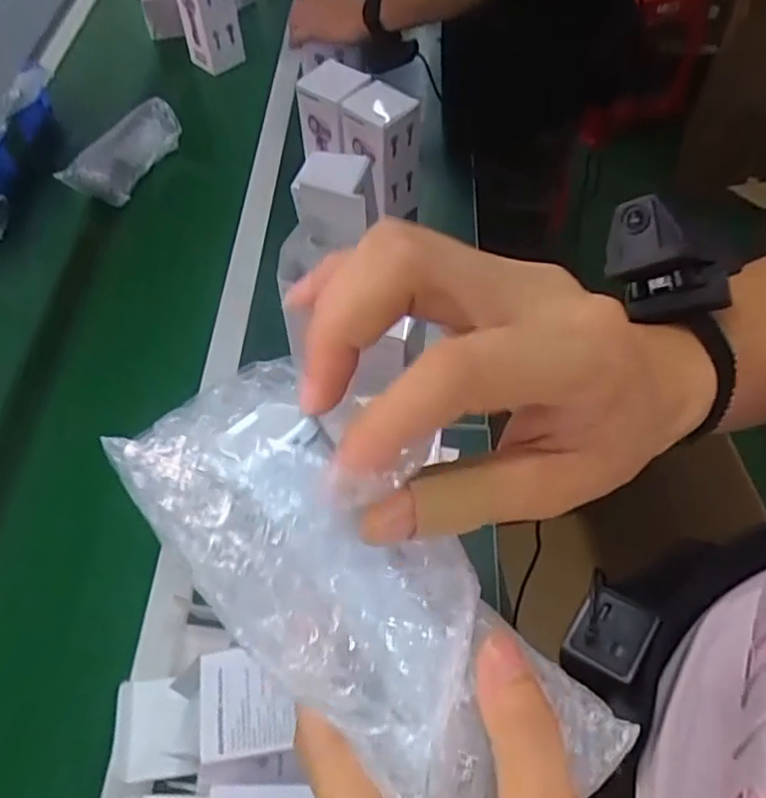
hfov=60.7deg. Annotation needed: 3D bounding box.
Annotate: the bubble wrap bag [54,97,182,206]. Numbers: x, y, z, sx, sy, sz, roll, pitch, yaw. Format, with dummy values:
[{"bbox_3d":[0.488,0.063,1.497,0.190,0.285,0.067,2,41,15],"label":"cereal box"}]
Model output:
[{"bbox_3d":[-0.372,-0.366,0.971,0.078,0.062,0.207,34,63,22],"label":"bubble wrap bag"}]

